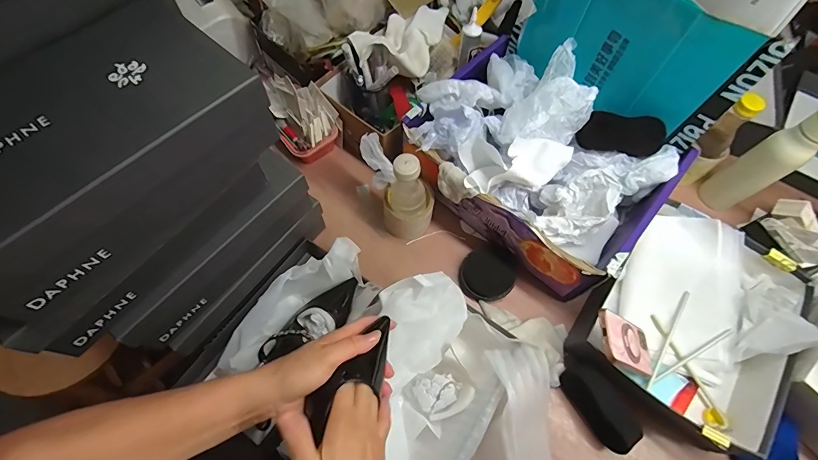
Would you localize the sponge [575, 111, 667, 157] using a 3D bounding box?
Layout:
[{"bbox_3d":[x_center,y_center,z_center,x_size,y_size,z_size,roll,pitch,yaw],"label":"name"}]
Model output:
[{"bbox_3d":[0.342,-0.158,0.636,0.134,0.060,0.032,6,26,0],"label":"sponge"}]

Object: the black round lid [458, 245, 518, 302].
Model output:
[{"bbox_3d":[0.136,0.075,0.672,0.096,0.025,0.088,0,65,-1],"label":"black round lid"}]

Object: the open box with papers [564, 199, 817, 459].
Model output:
[{"bbox_3d":[0.441,0.129,0.607,0.285,0.124,0.325,39,71,15],"label":"open box with papers"}]

